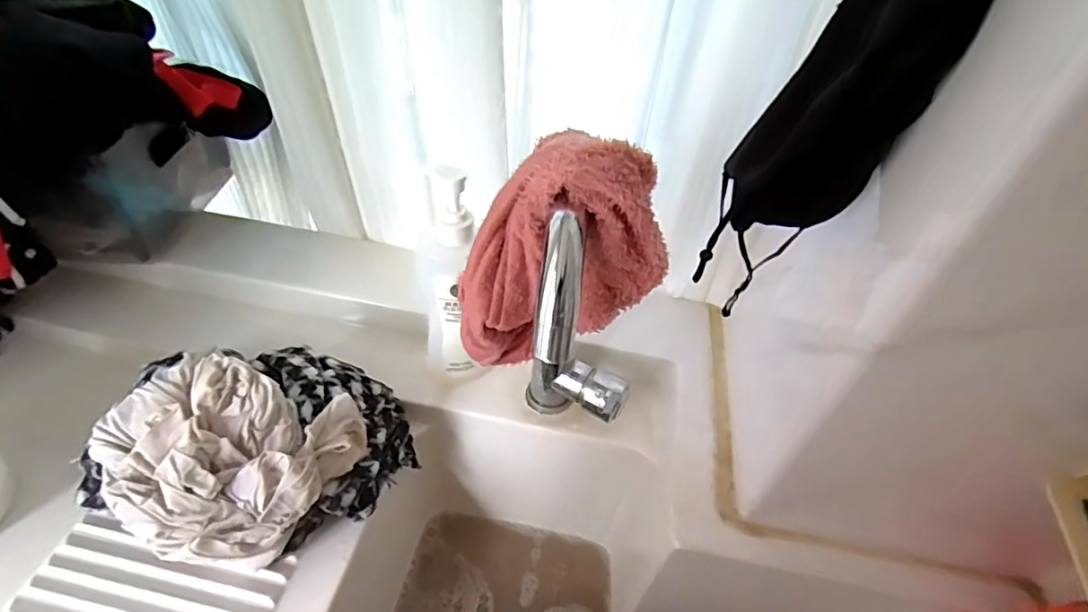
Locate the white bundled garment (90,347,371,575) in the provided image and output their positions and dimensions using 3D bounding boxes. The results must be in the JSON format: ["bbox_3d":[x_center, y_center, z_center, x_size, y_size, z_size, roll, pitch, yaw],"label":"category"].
[{"bbox_3d":[-0.235,0.108,0.407,0.165,0.085,0.127,9,45,3],"label":"white bundled garment"}]

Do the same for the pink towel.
[{"bbox_3d":[0.007,-0.016,0.332,0.112,0.166,0.043,0,45,-6],"label":"pink towel"}]

